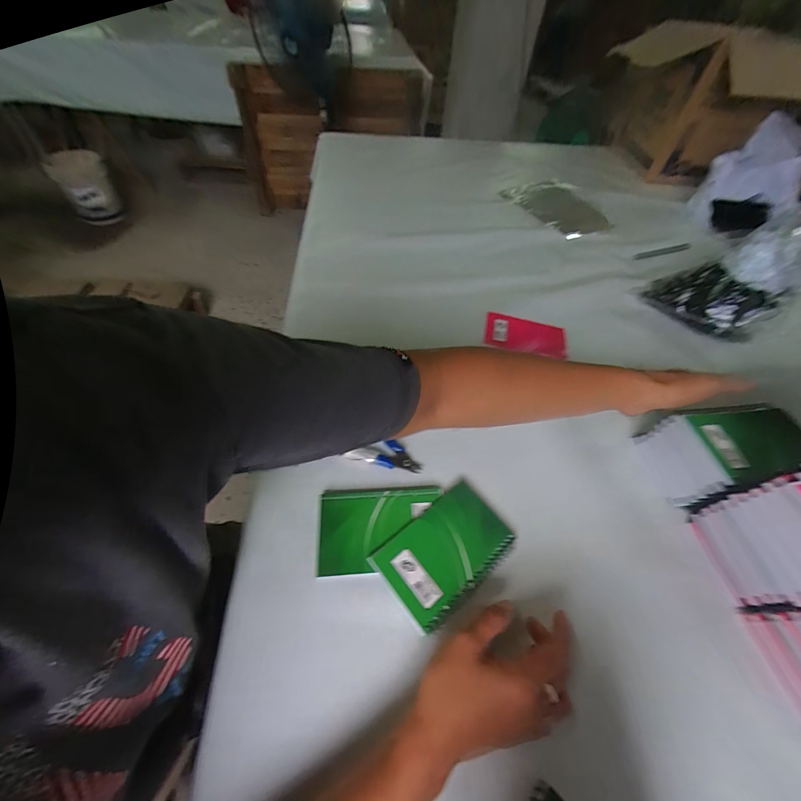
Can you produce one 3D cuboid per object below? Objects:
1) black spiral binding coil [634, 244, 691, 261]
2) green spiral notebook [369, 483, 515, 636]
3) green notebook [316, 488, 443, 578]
[{"bbox_3d":[0.578,-0.326,0.753,0.154,0.012,0.017,-14,54,-14],"label":"black spiral binding coil"},{"bbox_3d":[0.044,0.146,0.340,0.129,0.009,0.081,-31,61,-26],"label":"green spiral notebook"},{"bbox_3d":[-0.020,0.130,0.350,0.124,0.005,0.080,-2,52,-7],"label":"green notebook"}]

